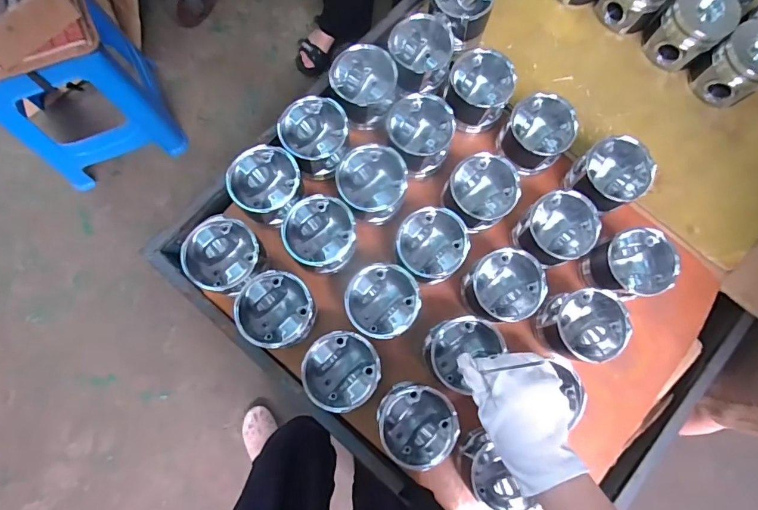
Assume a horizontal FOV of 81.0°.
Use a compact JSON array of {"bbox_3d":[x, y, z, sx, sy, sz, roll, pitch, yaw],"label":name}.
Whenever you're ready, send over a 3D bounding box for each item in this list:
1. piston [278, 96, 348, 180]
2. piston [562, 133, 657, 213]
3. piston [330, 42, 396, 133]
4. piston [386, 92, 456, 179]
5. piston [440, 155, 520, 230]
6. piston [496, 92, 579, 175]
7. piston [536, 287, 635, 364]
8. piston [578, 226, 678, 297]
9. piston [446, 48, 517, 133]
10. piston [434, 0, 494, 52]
[{"bbox_3d":[-0.091,-0.161,0.652,0.095,0.094,0.101,-13,78,-5],"label":"piston"},{"bbox_3d":[0.329,-0.114,0.647,0.097,0.089,0.089,0,78,-2],"label":"piston"},{"bbox_3d":[-0.023,-0.243,0.666,0.092,0.108,0.098,-21,79,-7],"label":"piston"},{"bbox_3d":[0.055,-0.168,0.653,0.096,0.098,0.095,-9,78,-4],"label":"piston"},{"bbox_3d":[0.140,-0.085,0.642,0.101,0.093,0.092,0,78,-2],"label":"piston"},{"bbox_3d":[0.226,-0.172,0.658,0.089,0.096,0.092,0,78,-2],"label":"piston"},{"bbox_3d":[0.273,0.095,0.606,0.092,0.088,0.089,0,78,-2],"label":"piston"},{"bbox_3d":[0.344,0.017,0.626,0.101,0.085,0.090,-7,78,-4],"label":"piston"},{"bbox_3d":[0.148,-0.239,0.671,0.091,0.104,0.094,0,78,-2],"label":"piston"},{"bbox_3d":[0.126,-0.374,0.690,0.089,0.101,0.089,0,78,-2],"label":"piston"}]

